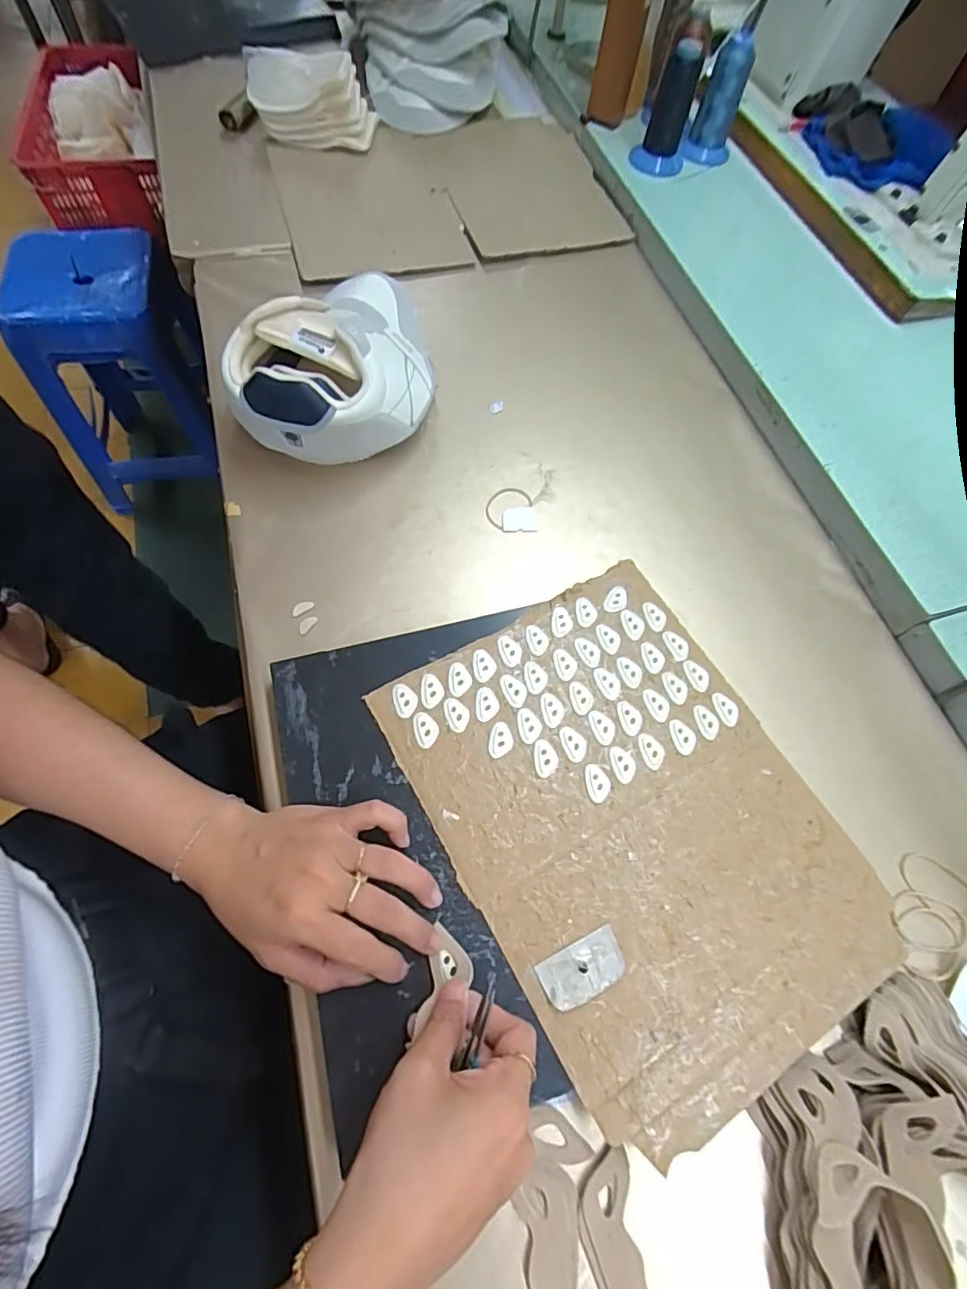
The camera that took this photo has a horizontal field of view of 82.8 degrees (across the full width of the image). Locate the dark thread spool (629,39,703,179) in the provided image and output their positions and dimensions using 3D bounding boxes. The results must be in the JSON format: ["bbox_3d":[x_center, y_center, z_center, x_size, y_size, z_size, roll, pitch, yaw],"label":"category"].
[{"bbox_3d":[0.232,-0.670,0.680,0.064,0.101,0.063,14,66,3],"label":"dark thread spool"}]

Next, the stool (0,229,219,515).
[{"bbox_3d":[-0.773,-0.588,1.192,0.317,0.440,0.326,-9,66,-7],"label":"stool"}]

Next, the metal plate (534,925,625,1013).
[{"bbox_3d":[0.060,0.196,0.330,0.052,0.004,0.030,-23,69,-13],"label":"metal plate"}]

